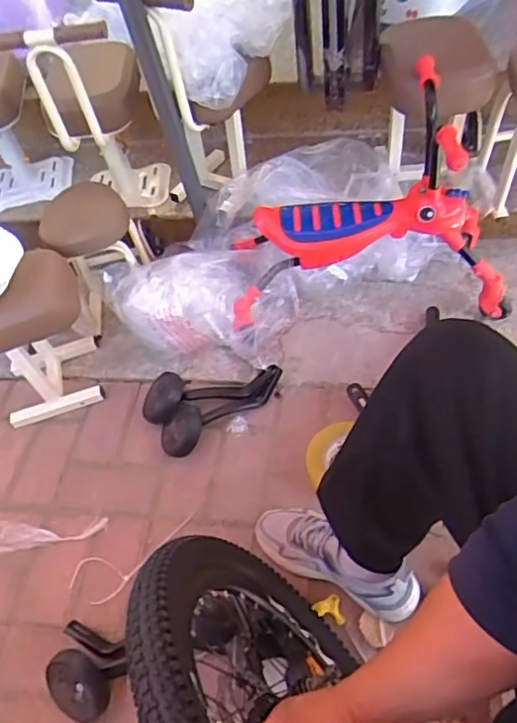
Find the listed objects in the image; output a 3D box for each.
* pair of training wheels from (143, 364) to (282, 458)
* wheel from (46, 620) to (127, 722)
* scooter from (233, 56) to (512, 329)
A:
[{"bbox_3d":[-0.108,0.071,1.209,0.274,0.084,0.180,-36,56,-18],"label":"pair of training wheels"},{"bbox_3d":[-0.272,0.490,0.918,0.118,0.081,0.136,1,53,9],"label":"wheel"},{"bbox_3d":[0.204,-0.312,1.173,0.561,0.377,0.337,-8,52,4],"label":"scooter"}]

